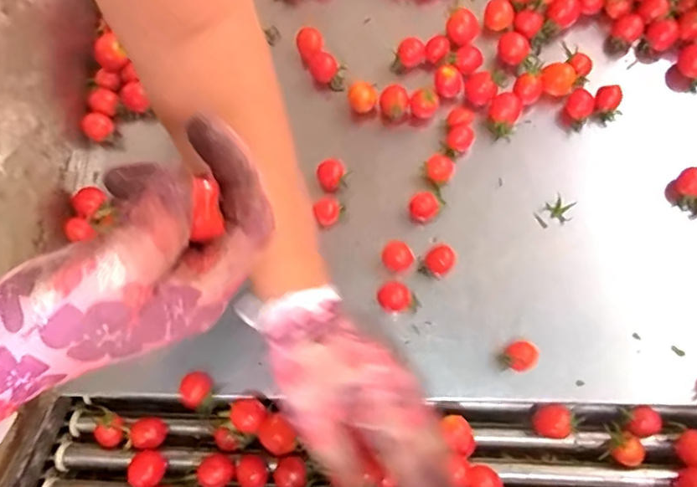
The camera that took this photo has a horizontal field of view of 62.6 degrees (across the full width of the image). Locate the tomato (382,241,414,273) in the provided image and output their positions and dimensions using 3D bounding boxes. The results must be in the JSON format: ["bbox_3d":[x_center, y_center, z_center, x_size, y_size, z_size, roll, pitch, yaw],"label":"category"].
[{"bbox_3d":[0.043,0.014,0.504,0.027,0.026,0.022,34,64,21],"label":"tomato"}]

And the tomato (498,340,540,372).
[{"bbox_3d":[0.140,0.097,0.473,0.025,0.030,0.026,0,57,1],"label":"tomato"}]

